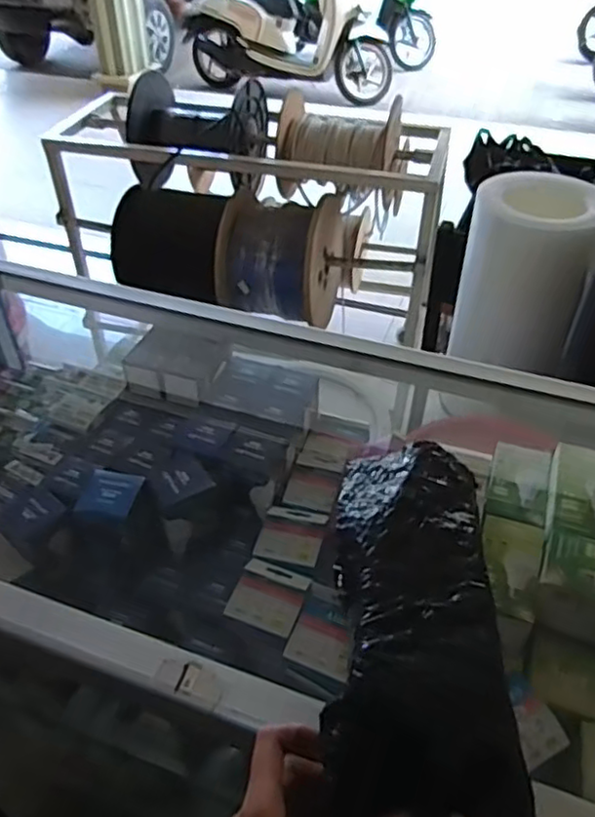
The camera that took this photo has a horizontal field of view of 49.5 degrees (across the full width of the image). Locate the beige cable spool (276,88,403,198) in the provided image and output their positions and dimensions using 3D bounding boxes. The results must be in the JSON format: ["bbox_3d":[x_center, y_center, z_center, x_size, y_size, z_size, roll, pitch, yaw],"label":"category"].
[{"bbox_3d":[0.122,-0.701,1.744,0.287,0.254,0.279,12,43,14],"label":"beige cable spool"}]

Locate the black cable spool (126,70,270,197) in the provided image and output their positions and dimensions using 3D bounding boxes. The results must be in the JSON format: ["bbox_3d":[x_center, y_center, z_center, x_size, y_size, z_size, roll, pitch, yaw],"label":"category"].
[{"bbox_3d":[-0.271,-0.756,1.797,0.369,0.277,0.316,-1,42,0],"label":"black cable spool"}]

